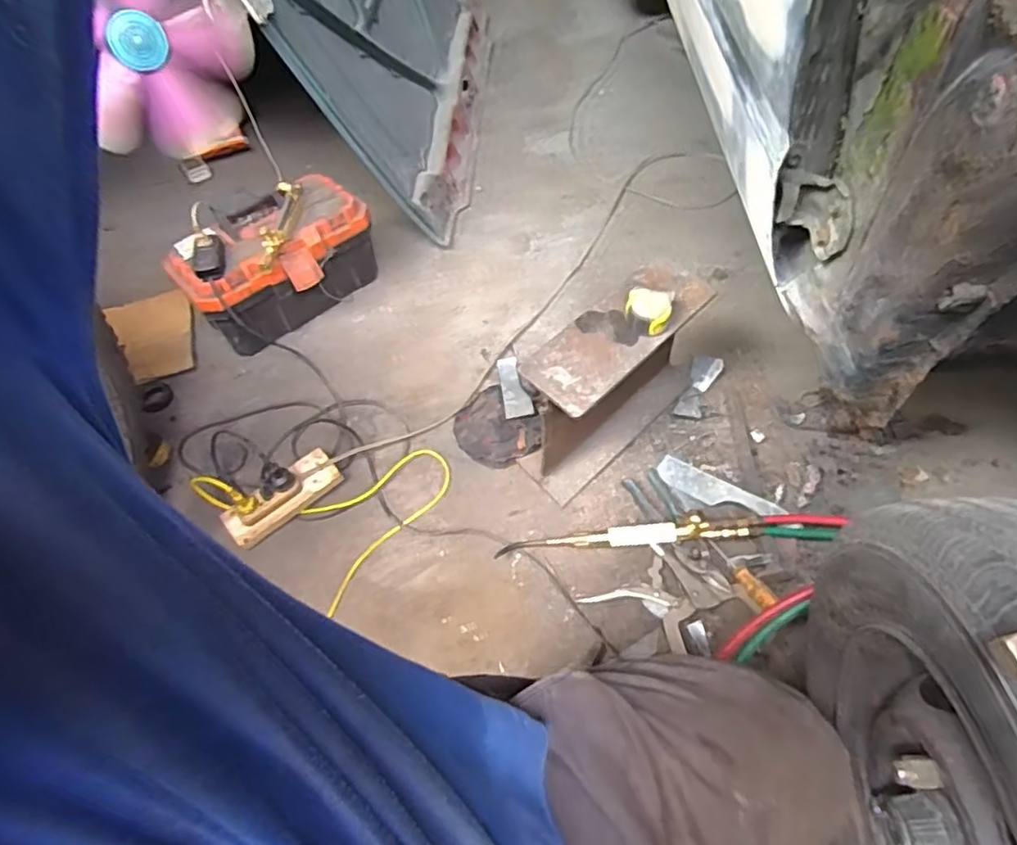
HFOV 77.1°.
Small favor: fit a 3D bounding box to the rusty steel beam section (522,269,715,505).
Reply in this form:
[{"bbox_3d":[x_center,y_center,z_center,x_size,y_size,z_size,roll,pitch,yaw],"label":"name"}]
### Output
[{"bbox_3d":[0.180,-0.070,1.063,0.358,0.271,0.121,-39,60,-21],"label":"rusty steel beam section"}]

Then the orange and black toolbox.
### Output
[{"bbox_3d":[-0.469,-0.322,1.337,0.385,0.225,0.208,-39,60,-21],"label":"orange and black toolbox"}]

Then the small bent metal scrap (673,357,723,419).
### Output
[{"bbox_3d":[0.351,-0.064,1.190,0.051,0.025,0.130,23,73,20],"label":"small bent metal scrap"}]

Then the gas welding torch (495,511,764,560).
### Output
[{"bbox_3d":[0.187,0.178,1.003,0.416,0.065,0.044,-4,54,2],"label":"gas welding torch"}]

